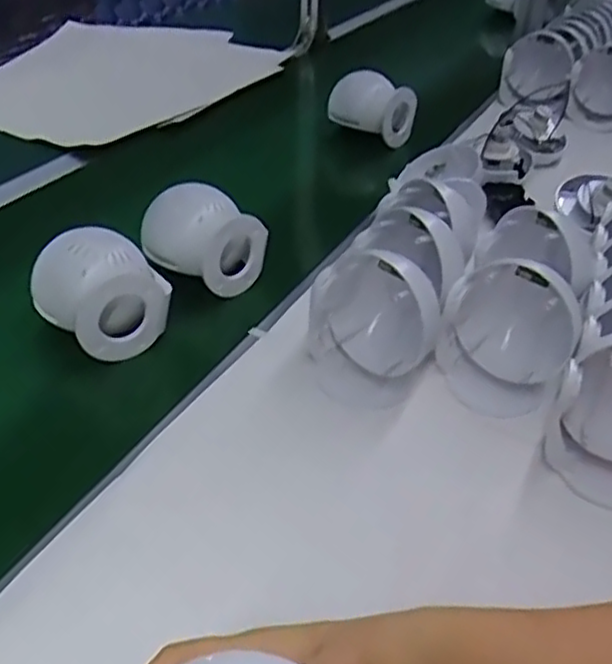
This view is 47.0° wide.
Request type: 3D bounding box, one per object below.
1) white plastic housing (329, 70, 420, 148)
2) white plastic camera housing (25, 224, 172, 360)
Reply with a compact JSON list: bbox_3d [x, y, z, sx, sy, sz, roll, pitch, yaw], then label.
[{"bbox_3d":[0.104,-0.357,1.112,0.126,0.091,0.070,24,39,30],"label":"white plastic housing"},{"bbox_3d":[-0.189,-0.038,0.664,0.094,0.088,0.105,28,41,33],"label":"white plastic camera housing"}]

